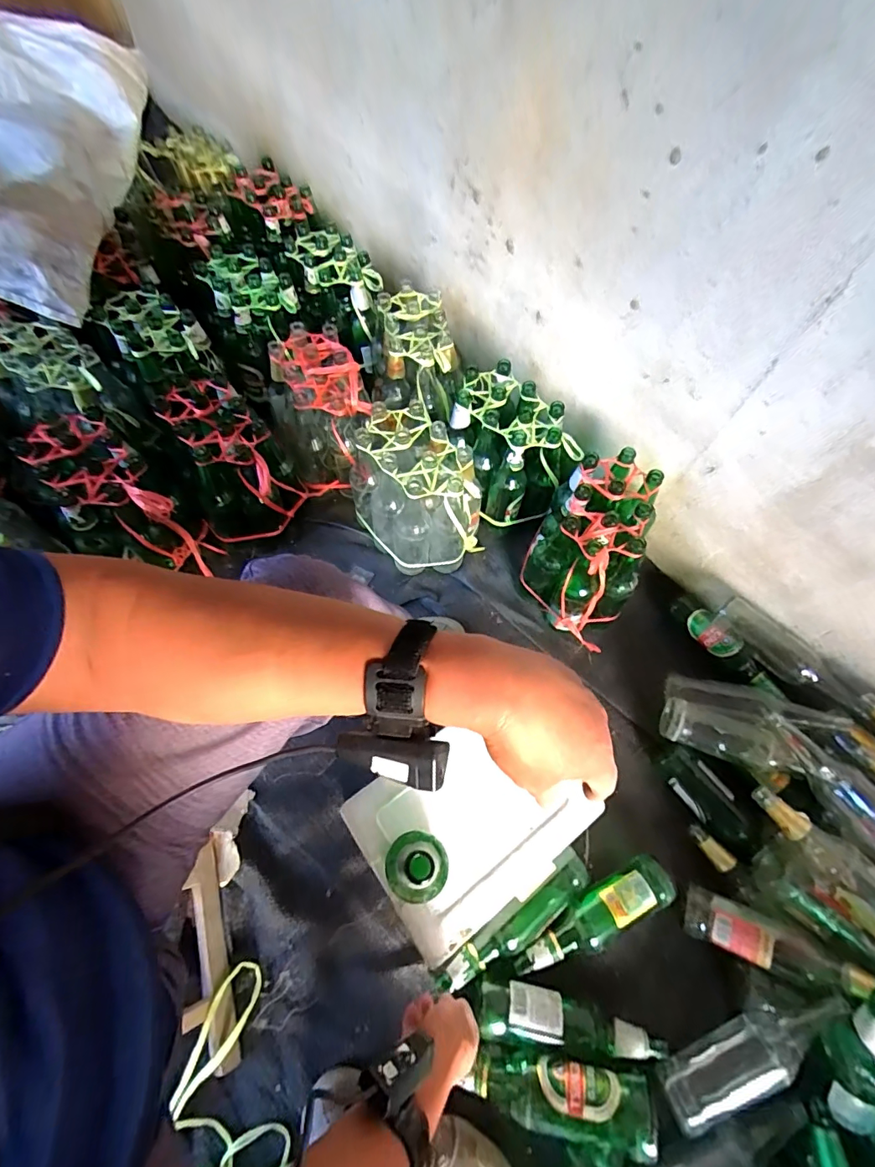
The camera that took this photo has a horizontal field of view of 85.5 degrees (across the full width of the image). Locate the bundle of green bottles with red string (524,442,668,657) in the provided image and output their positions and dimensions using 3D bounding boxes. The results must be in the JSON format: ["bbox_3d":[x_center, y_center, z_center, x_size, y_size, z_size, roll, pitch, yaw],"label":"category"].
[{"bbox_3d":[0.278,-0.067,0.860,0.197,0.214,0.253,27,63,10],"label":"bundle of green bottles with red string"}]

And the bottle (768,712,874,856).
[{"bbox_3d":[0.609,0.316,0.699,0.066,0.072,0.262,-16,45,-12],"label":"bottle"}]

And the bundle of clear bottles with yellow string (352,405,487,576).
[{"bbox_3d":[-0.039,-0.174,0.908,0.170,0.243,0.249,-31,68,-19],"label":"bundle of clear bottles with yellow string"}]

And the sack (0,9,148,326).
[{"bbox_3d":[-0.774,-0.766,0.853,0.345,0.233,0.505,6,61,-1],"label":"sack"}]

